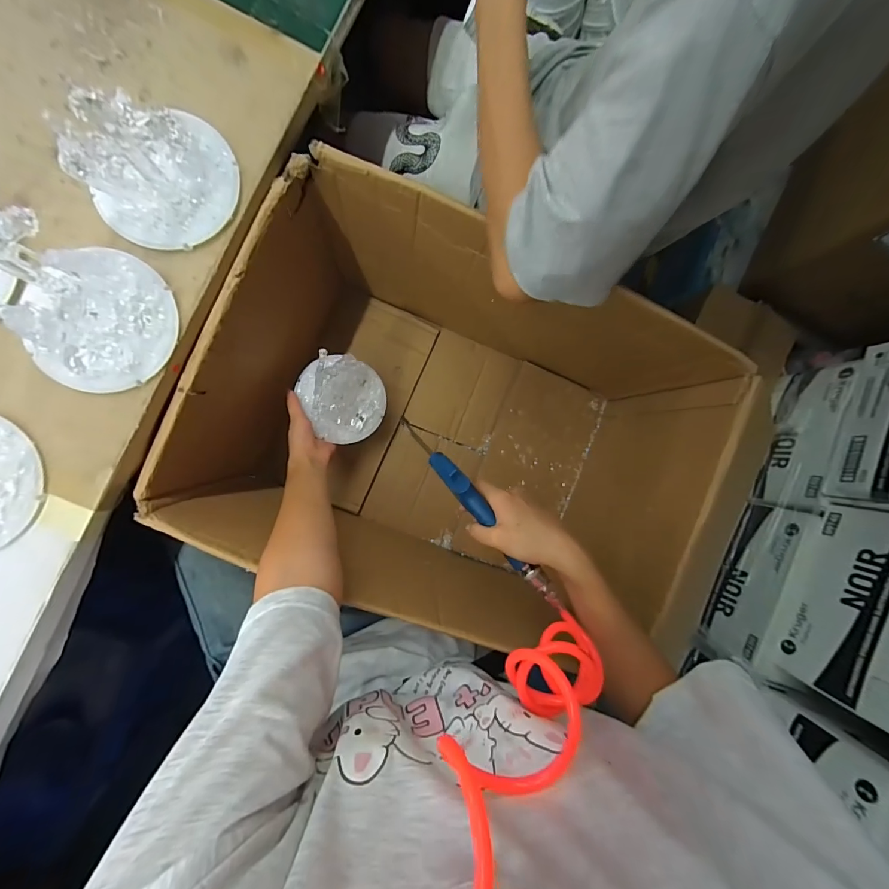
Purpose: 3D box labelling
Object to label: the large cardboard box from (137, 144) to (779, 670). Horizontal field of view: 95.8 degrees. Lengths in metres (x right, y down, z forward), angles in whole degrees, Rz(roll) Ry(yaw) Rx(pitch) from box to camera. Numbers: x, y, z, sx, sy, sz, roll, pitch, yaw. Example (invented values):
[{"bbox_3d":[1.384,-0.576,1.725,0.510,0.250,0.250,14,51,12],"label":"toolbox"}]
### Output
[{"bbox_3d":[0.019,-0.020,0.572,0.566,0.325,0.449,26,87,-6],"label":"large cardboard box"}]

